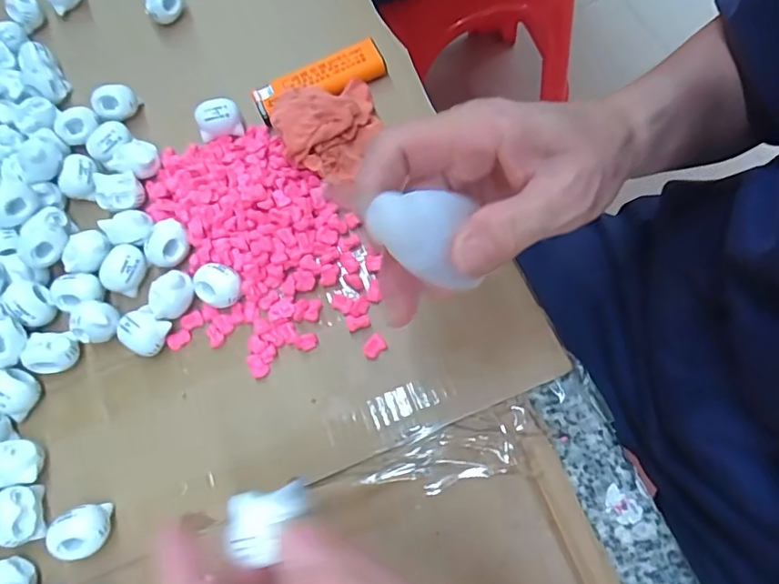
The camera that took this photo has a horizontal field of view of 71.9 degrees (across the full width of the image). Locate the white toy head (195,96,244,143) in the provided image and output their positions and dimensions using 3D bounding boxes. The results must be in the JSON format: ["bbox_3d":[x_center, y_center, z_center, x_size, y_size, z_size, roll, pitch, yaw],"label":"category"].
[{"bbox_3d":[-0.100,-0.102,0.312,0.024,0.017,0.015,-18,69,0],"label":"white toy head"}]

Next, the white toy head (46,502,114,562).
[{"bbox_3d":[-0.140,0.109,0.244,0.025,0.013,0.021,-19,69,0],"label":"white toy head"}]

